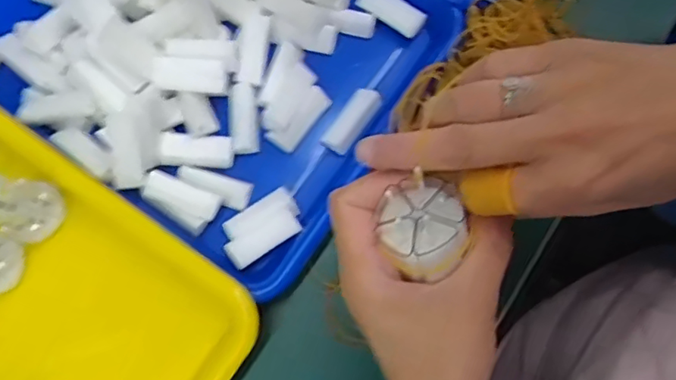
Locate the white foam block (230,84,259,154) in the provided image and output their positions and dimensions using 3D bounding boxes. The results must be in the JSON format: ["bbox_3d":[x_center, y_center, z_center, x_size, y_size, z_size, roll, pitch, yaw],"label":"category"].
[{"bbox_3d":[-0.063,-0.049,0.378,0.017,0.007,0.047,-6,77,0],"label":"white foam block"}]

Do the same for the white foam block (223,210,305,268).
[{"bbox_3d":[-0.047,0.031,0.359,0.047,0.013,0.018,-32,79,-6],"label":"white foam block"}]

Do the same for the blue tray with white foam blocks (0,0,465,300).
[{"bbox_3d":[-0.116,-0.120,0.386,0.337,0.045,0.227,34,80,8],"label":"blue tray with white foam blocks"}]

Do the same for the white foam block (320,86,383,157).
[{"bbox_3d":[0.010,-0.047,0.382,0.019,0.010,0.048,34,80,8],"label":"white foam block"}]

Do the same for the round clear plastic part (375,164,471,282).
[{"bbox_3d":[0.039,0.015,0.250,0.035,0.022,0.042,-38,79,-7],"label":"round clear plastic part"}]

